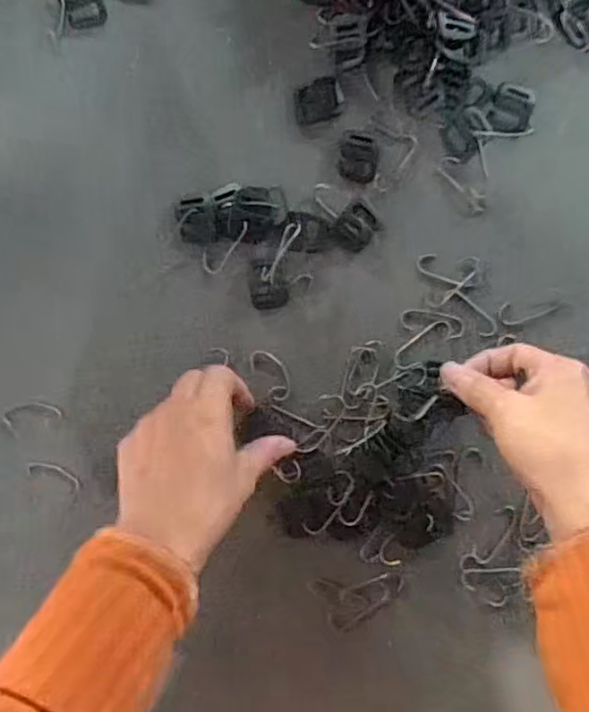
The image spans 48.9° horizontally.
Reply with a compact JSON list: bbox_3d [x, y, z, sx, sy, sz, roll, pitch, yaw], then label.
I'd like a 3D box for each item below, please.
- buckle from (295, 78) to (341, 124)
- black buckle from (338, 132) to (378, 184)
[{"bbox_3d":[0.016,-0.166,0.421,0.028,0.004,0.025,-17,90,0],"label":"buckle"},{"bbox_3d":[0.042,-0.129,0.420,0.023,0.004,0.032,6,90,0],"label":"black buckle"}]

